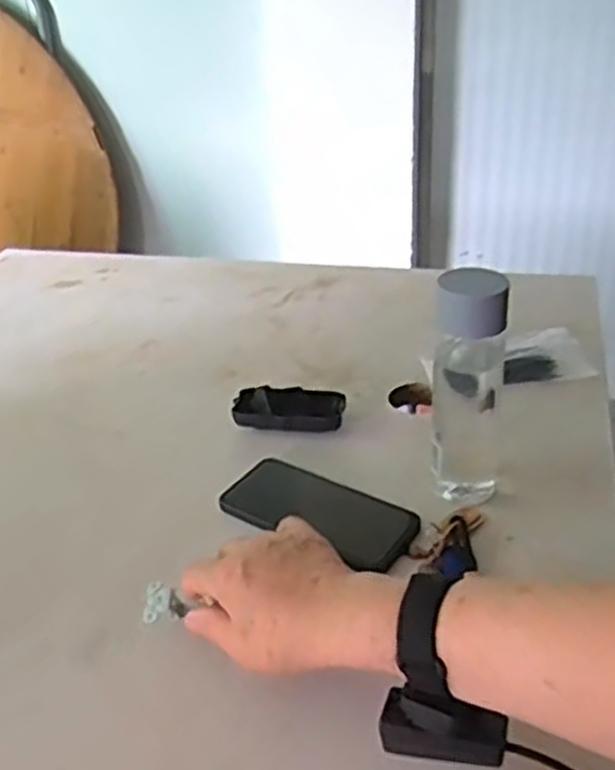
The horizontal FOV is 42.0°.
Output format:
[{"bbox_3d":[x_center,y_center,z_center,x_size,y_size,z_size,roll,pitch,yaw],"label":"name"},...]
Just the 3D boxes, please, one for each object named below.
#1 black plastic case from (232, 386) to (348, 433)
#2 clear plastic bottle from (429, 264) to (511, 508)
[{"bbox_3d":[-0.019,0.022,0.810,0.111,0.027,0.053,-1,31,5],"label":"black plastic case"},{"bbox_3d":[0.135,0.001,0.678,0.060,0.204,0.067,2,32,9],"label":"clear plastic bottle"}]

